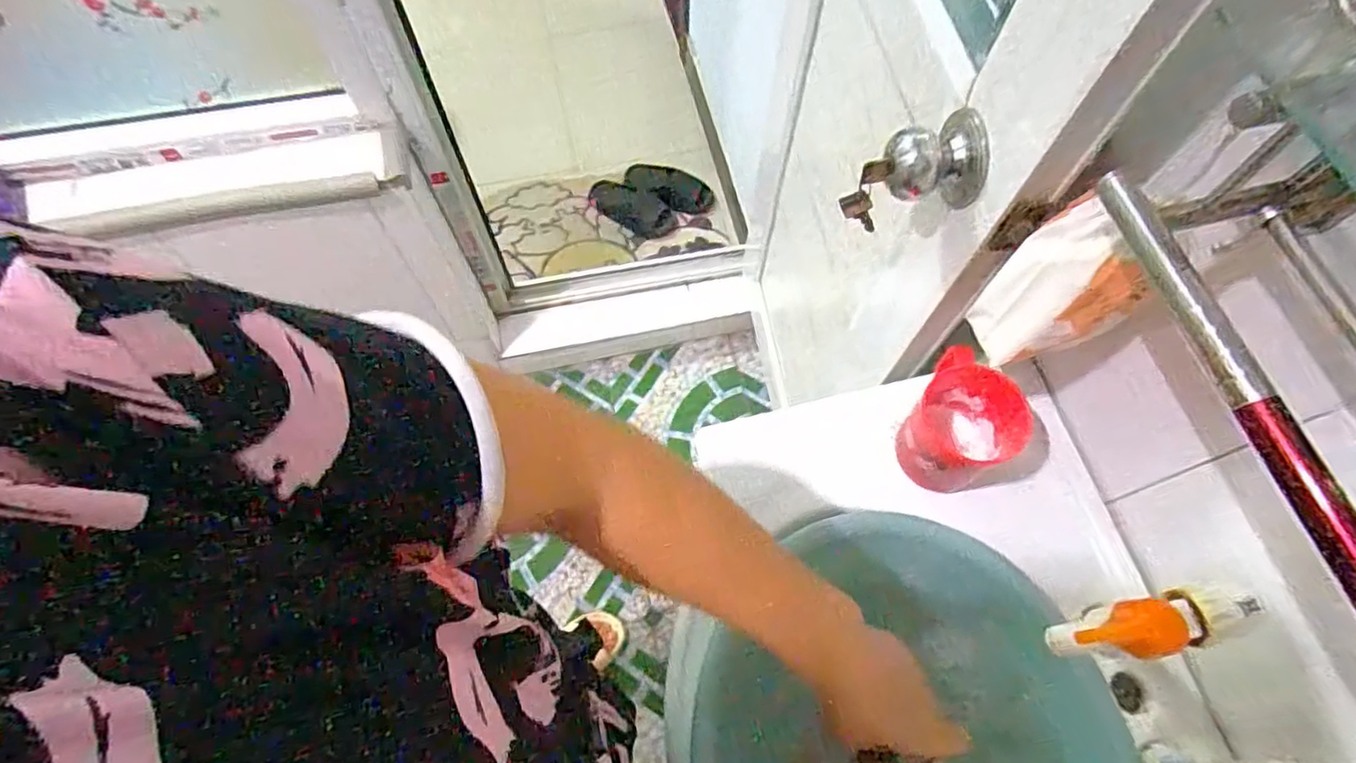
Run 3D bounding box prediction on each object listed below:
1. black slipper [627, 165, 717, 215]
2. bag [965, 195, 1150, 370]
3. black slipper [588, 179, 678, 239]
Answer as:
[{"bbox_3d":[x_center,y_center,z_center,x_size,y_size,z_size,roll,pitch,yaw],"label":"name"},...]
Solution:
[{"bbox_3d":[-0.016,-0.531,1.762,0.254,0.046,0.103,29,69,13],"label":"black slipper"},{"bbox_3d":[0.269,-0.057,0.463,0.043,0.124,0.082,-37,70,-15],"label":"bag"},{"bbox_3d":[-0.123,-0.470,1.760,0.252,0.055,0.114,23,68,11],"label":"black slipper"}]

